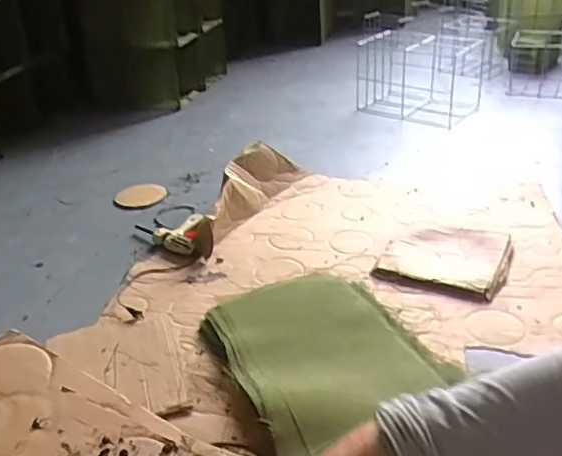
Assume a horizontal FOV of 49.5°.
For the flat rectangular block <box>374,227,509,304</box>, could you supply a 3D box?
[{"bbox_3d":[0.405,0.069,1.499,0.281,0.033,0.302,11,34,24],"label":"flat rectangular block"}]

